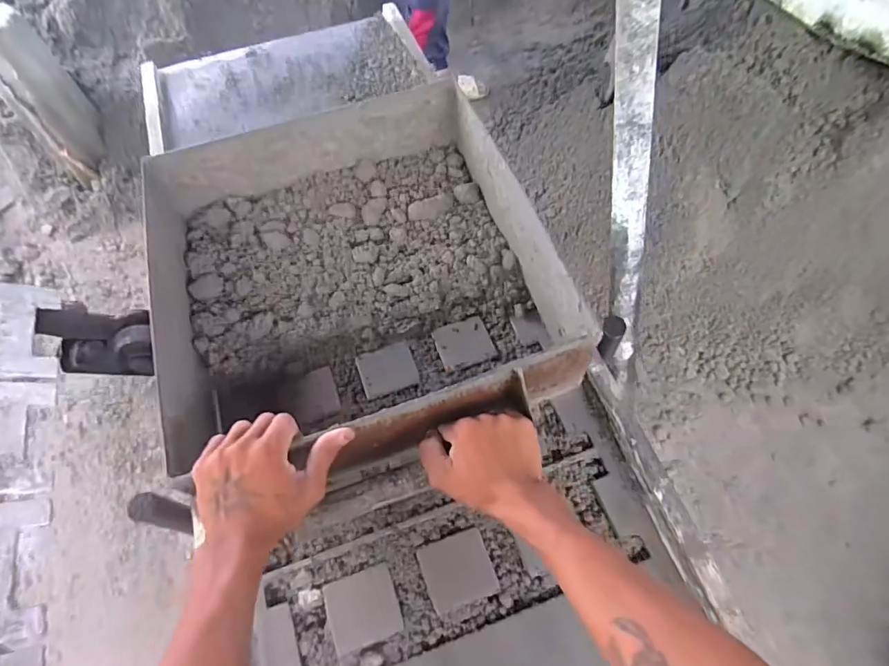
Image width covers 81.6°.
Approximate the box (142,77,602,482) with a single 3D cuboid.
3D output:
[{"bbox_3d":[-0.116,-0.074,0.669,0.443,0.145,0.474,-19,62,-7],"label":"box"}]

